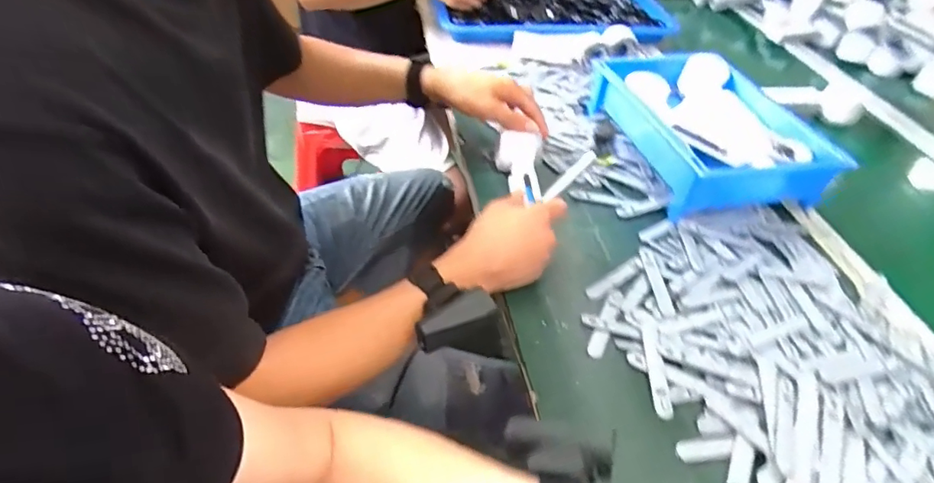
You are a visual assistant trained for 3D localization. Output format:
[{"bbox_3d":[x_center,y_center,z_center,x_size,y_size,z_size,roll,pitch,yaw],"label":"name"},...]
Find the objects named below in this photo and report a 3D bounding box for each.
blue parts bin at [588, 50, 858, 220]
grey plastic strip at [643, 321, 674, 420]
[{"bbox_3d":[0.334,-0.159,0.734,0.224,0.081,0.297,-3,44,-11],"label":"blue parts bin"},{"bbox_3d":[0.175,0.115,0.492,0.016,0.006,0.105,8,43,0],"label":"grey plastic strip"}]

